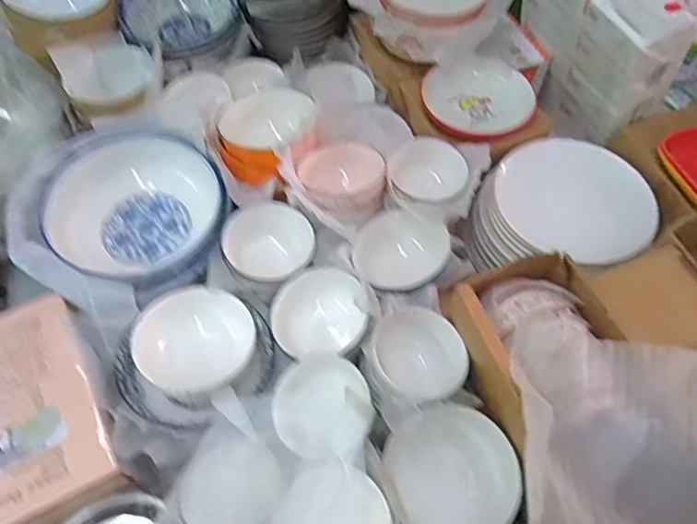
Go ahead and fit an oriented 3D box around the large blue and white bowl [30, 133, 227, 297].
[{"bbox_3d":[-0.296,-0.071,0.771,0.256,0.079,0.235,1,59,-1],"label":"large blue and white bowl"}]

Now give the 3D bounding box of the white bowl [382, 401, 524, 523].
[{"bbox_3d":[0.119,0.243,0.600,0.147,0.058,0.146,1,59,-1],"label":"white bowl"}]

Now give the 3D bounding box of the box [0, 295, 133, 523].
[{"bbox_3d":[-0.375,0.172,0.603,0.168,0.038,0.252,-24,62,-15],"label":"box"}]

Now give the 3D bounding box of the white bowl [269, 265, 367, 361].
[{"bbox_3d":[-0.039,0.069,0.680,0.119,0.070,0.107,-18,61,-12],"label":"white bowl"}]

